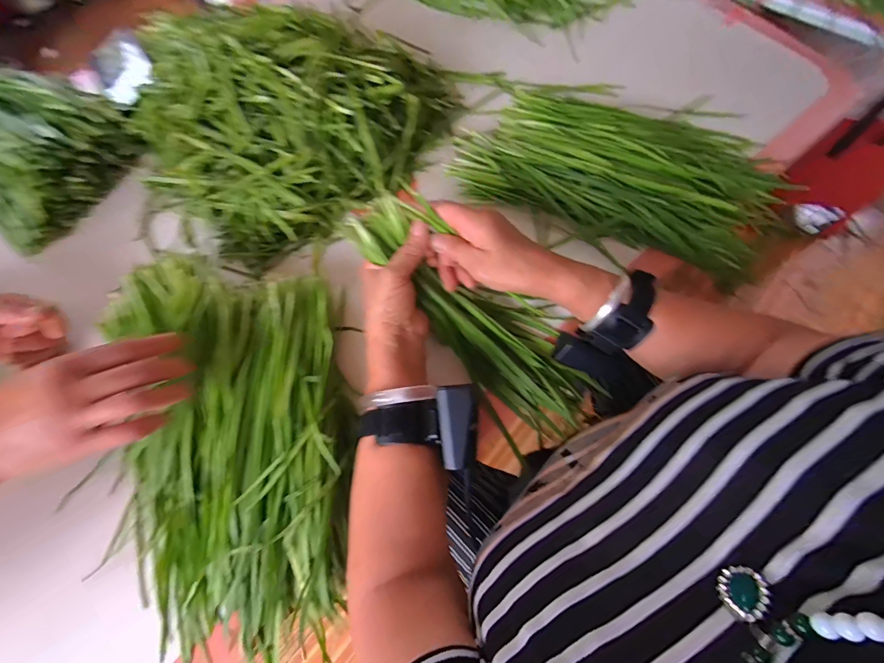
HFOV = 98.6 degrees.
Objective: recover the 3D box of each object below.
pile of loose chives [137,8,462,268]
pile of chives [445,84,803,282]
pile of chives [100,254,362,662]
[{"bbox_3d":[-0.154,-0.272,0.452,0.372,0.122,0.260,-33,71,-10],"label":"pile of loose chives"},{"bbox_3d":[0.223,-0.212,0.466,0.379,0.057,0.232,18,71,9],"label":"pile of chives"},{"bbox_3d":[-0.194,0.101,0.338,0.220,0.063,0.336,-8,69,-1],"label":"pile of chives"}]

